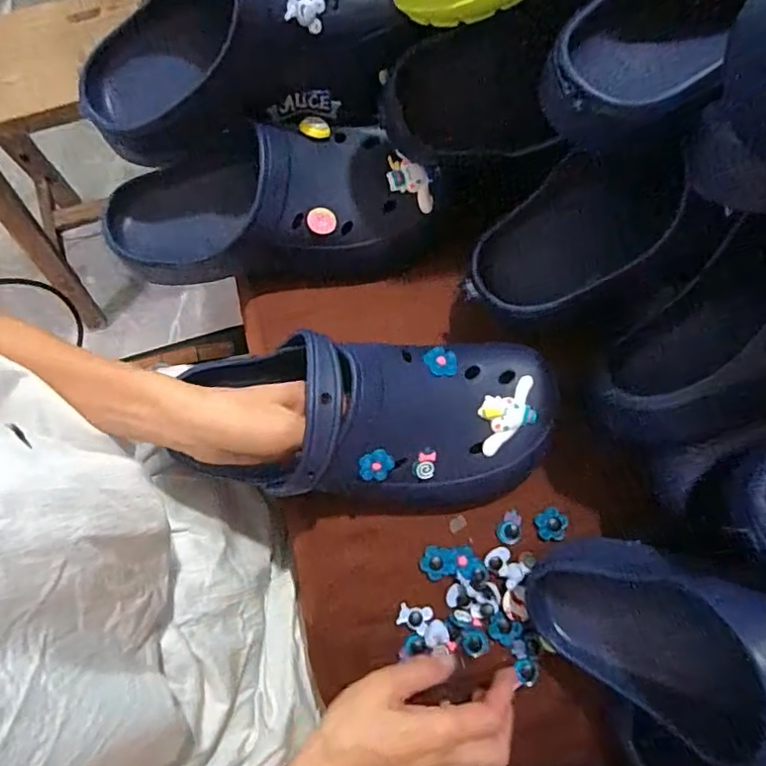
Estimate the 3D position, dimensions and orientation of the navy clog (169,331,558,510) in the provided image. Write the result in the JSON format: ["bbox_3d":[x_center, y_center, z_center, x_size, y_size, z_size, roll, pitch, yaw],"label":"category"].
[{"bbox_3d":[-0.003,0.027,0.405,0.258,0.093,0.117,0,78,1],"label":"navy clog"}]

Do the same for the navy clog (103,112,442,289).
[{"bbox_3d":[-0.095,-0.149,0.464,0.272,0.082,0.112,-3,78,0],"label":"navy clog"}]

